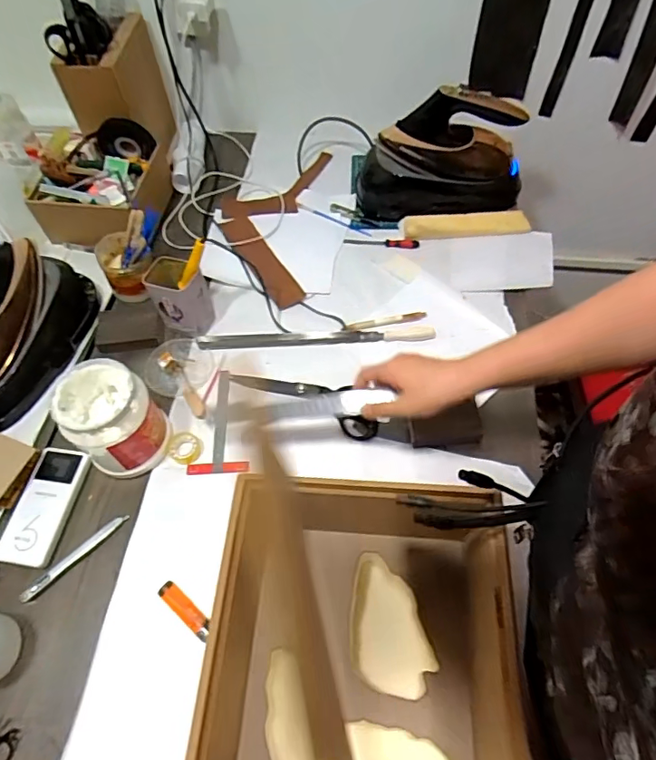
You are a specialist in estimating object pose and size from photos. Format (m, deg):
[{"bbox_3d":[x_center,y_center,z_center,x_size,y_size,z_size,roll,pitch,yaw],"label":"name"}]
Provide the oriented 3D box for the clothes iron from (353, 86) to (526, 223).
[{"bbox_3d":[0.207,-0.401,0.910,0.300,0.188,0.108,-6,58,-1],"label":"clothes iron"}]

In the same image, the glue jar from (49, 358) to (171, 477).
[{"bbox_3d":[-0.280,0.050,0.672,0.104,0.138,0.105,-1,58,2],"label":"glue jar"}]

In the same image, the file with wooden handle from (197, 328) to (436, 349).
[{"bbox_3d":[-0.019,-0.065,0.819,0.372,0.015,0.020,-3,61,-2],"label":"file with wooden handle"}]

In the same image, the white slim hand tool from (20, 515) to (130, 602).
[{"bbox_3d":[-0.326,0.227,0.663,0.149,0.004,0.018,-38,68,-19],"label":"white slim hand tool"}]

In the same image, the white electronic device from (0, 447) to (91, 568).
[{"bbox_3d":[-0.379,0.166,0.684,0.073,0.012,0.152,10,62,5],"label":"white electronic device"}]

